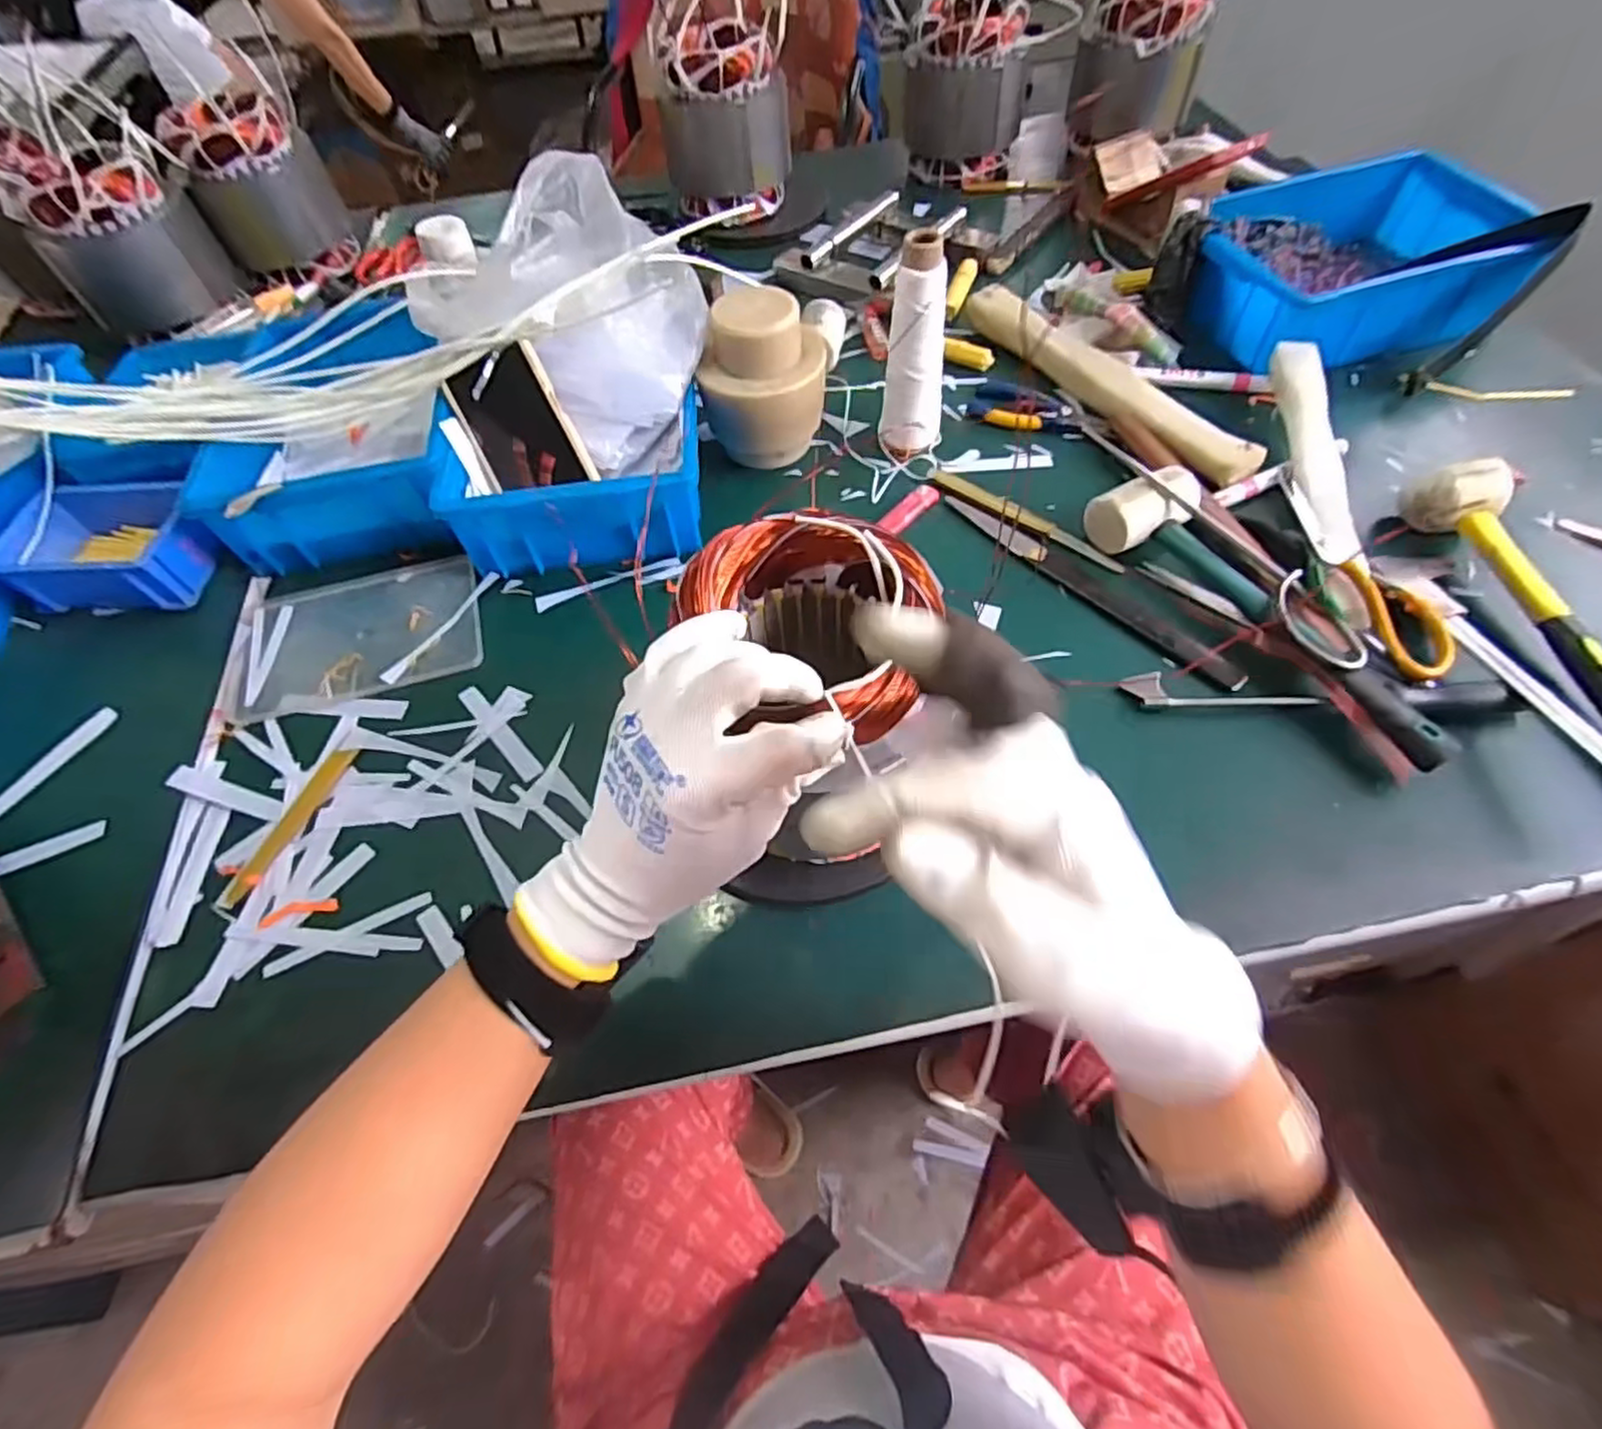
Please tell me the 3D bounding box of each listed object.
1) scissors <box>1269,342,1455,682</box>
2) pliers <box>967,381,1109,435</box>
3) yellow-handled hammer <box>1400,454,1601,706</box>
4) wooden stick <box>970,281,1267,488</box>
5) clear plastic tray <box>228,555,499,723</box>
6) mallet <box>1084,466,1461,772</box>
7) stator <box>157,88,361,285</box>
[{"bbox_3d":[0.419,-0.165,0.556,0.107,0.026,0.344,18,60,5],"label":"scissors"},{"bbox_3d":[0.218,-0.282,0.673,0.123,0.011,0.061,29,63,20],"label":"pliers"},{"bbox_3d":[0.517,-0.064,0.499,0.047,0.068,0.277,-8,57,-2],"label":"yellow-handled hammer"},{"bbox_3d":[0.275,-0.315,0.677,0.047,0.031,0.338,-28,60,-14],"label":"wooden stick"},{"bbox_3d":[-0.339,-0.066,0.565,0.181,0.008,0.119,-15,58,-6],"label":"clear plastic tray"},{"bbox_3d":[0.333,-0.079,0.517,0.074,0.049,0.285,-30,60,-15],"label":"mallet"},{"bbox_3d":[-0.631,-0.621,0.857,0.140,0.163,0.120,-29,60,-14],"label":"stator"}]

